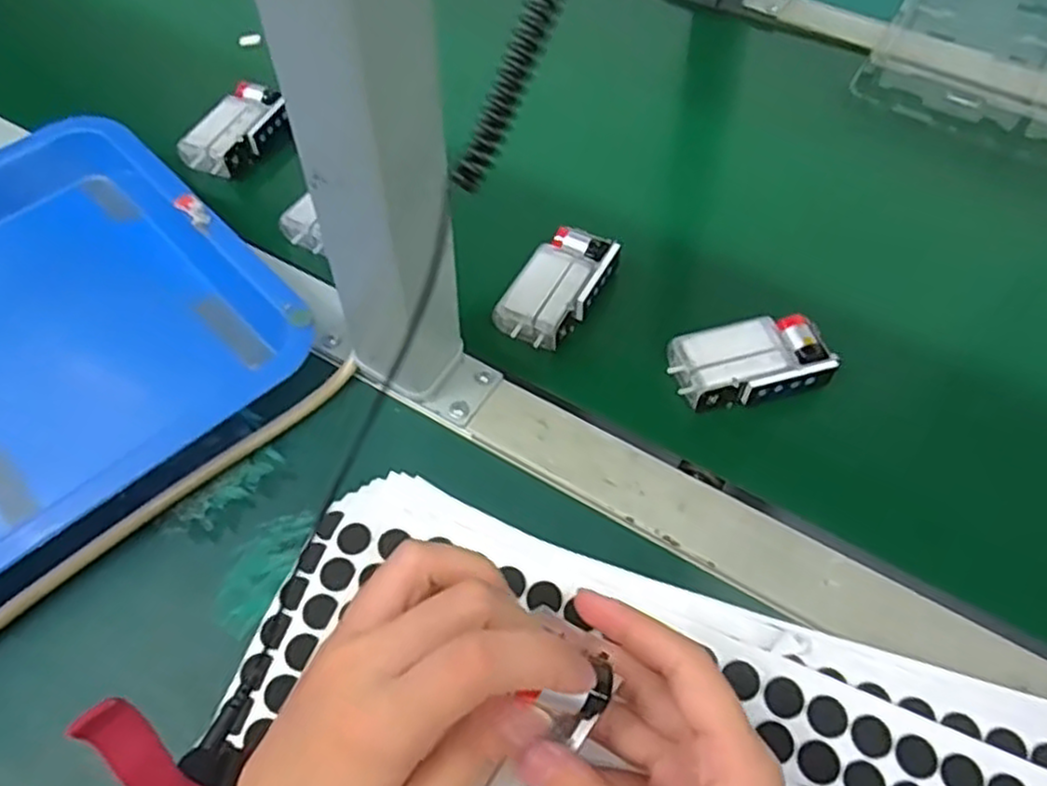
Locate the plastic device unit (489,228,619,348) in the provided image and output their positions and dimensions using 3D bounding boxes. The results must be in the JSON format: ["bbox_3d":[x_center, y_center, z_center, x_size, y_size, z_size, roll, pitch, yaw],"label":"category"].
[{"bbox_3d":[0.020,-0.061,0.420,0.042,0.019,0.078,29,61,18],"label":"plastic device unit"}]

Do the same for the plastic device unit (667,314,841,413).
[{"bbox_3d":[0.119,-0.017,0.388,0.079,0.017,0.041,-12,58,-8],"label":"plastic device unit"}]

